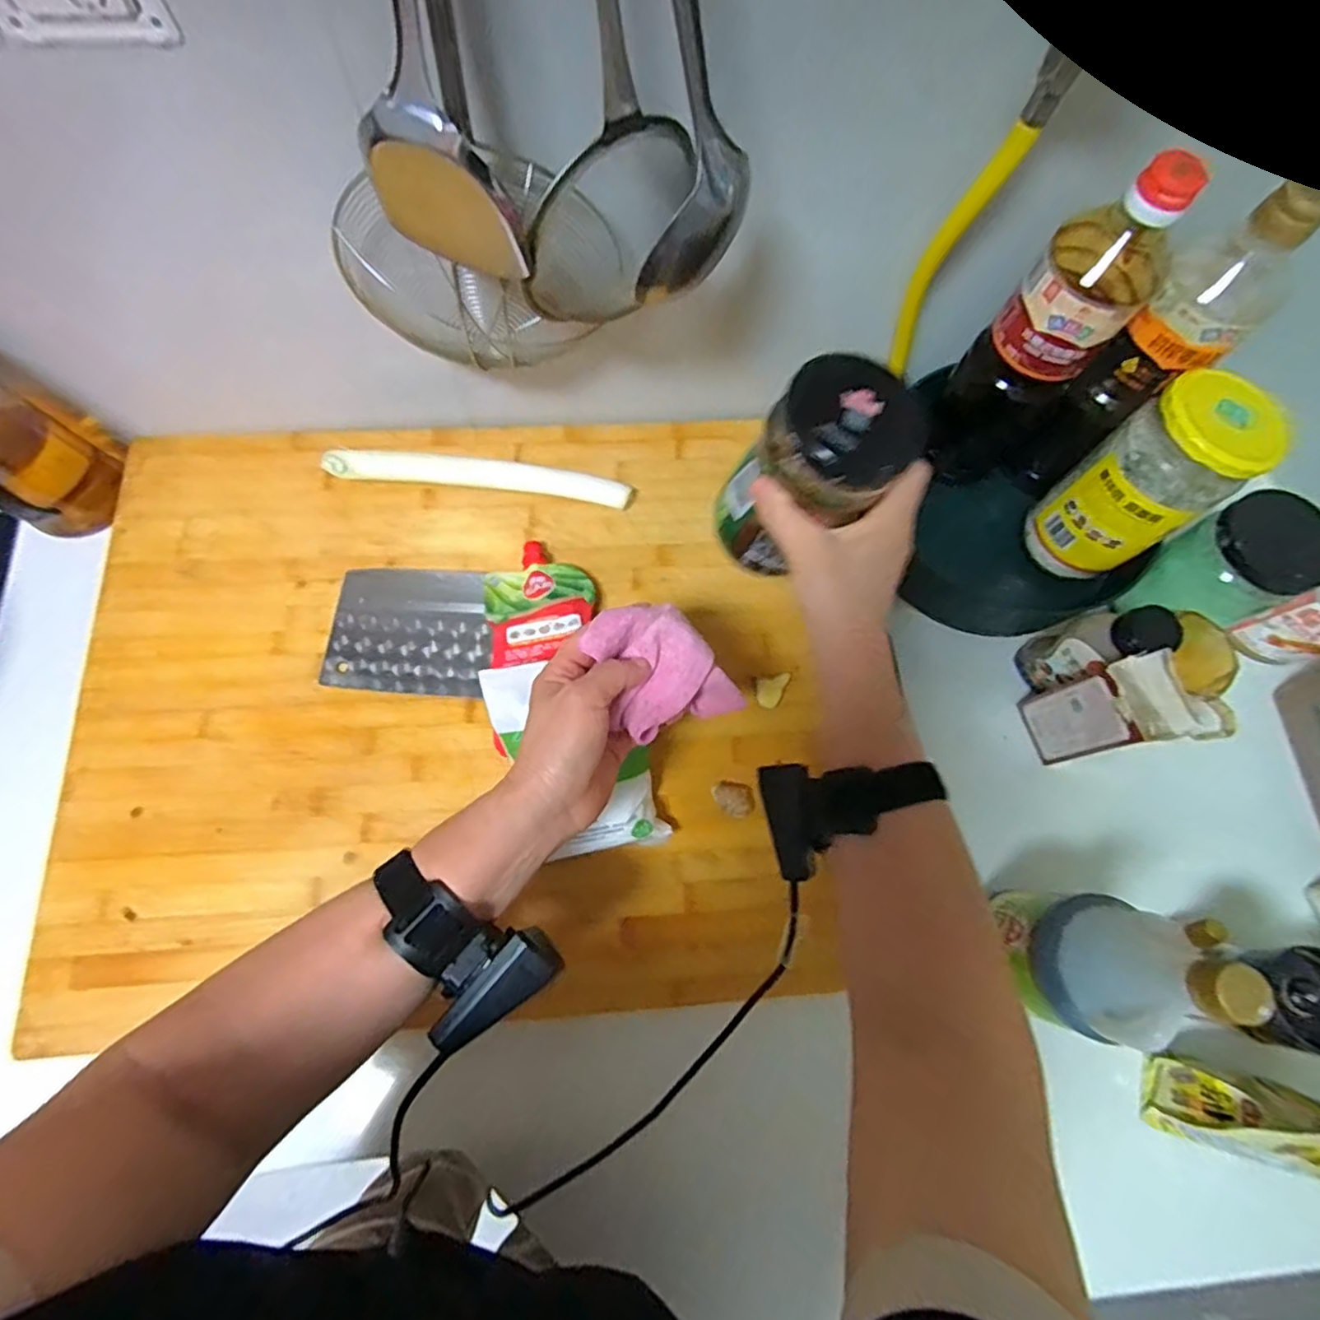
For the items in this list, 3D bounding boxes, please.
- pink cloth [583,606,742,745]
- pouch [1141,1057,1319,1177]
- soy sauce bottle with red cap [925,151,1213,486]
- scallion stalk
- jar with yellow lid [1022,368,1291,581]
[{"bbox_3d":[0.001,0.004,0.419,0.080,0.050,0.078,-23,74,-9],"label":"pink cloth"},{"bbox_3d":[0.407,0.305,0.417,0.069,0.188,0.050,11,73,1],"label":"pouch"},{"bbox_3d":[0.284,-0.229,0.492,0.085,0.262,0.094,42,76,11],"label":"soy sauce bottle with red cap"},{"bbox_3d":[-0.160,-0.170,0.593,0.267,0.018,0.038,6,72,0],"label":"scallion stalk"},{"bbox_3d":[0.371,-0.132,0.509,0.081,0.169,0.084,1,73,-2],"label":"jar with yellow lid"}]

